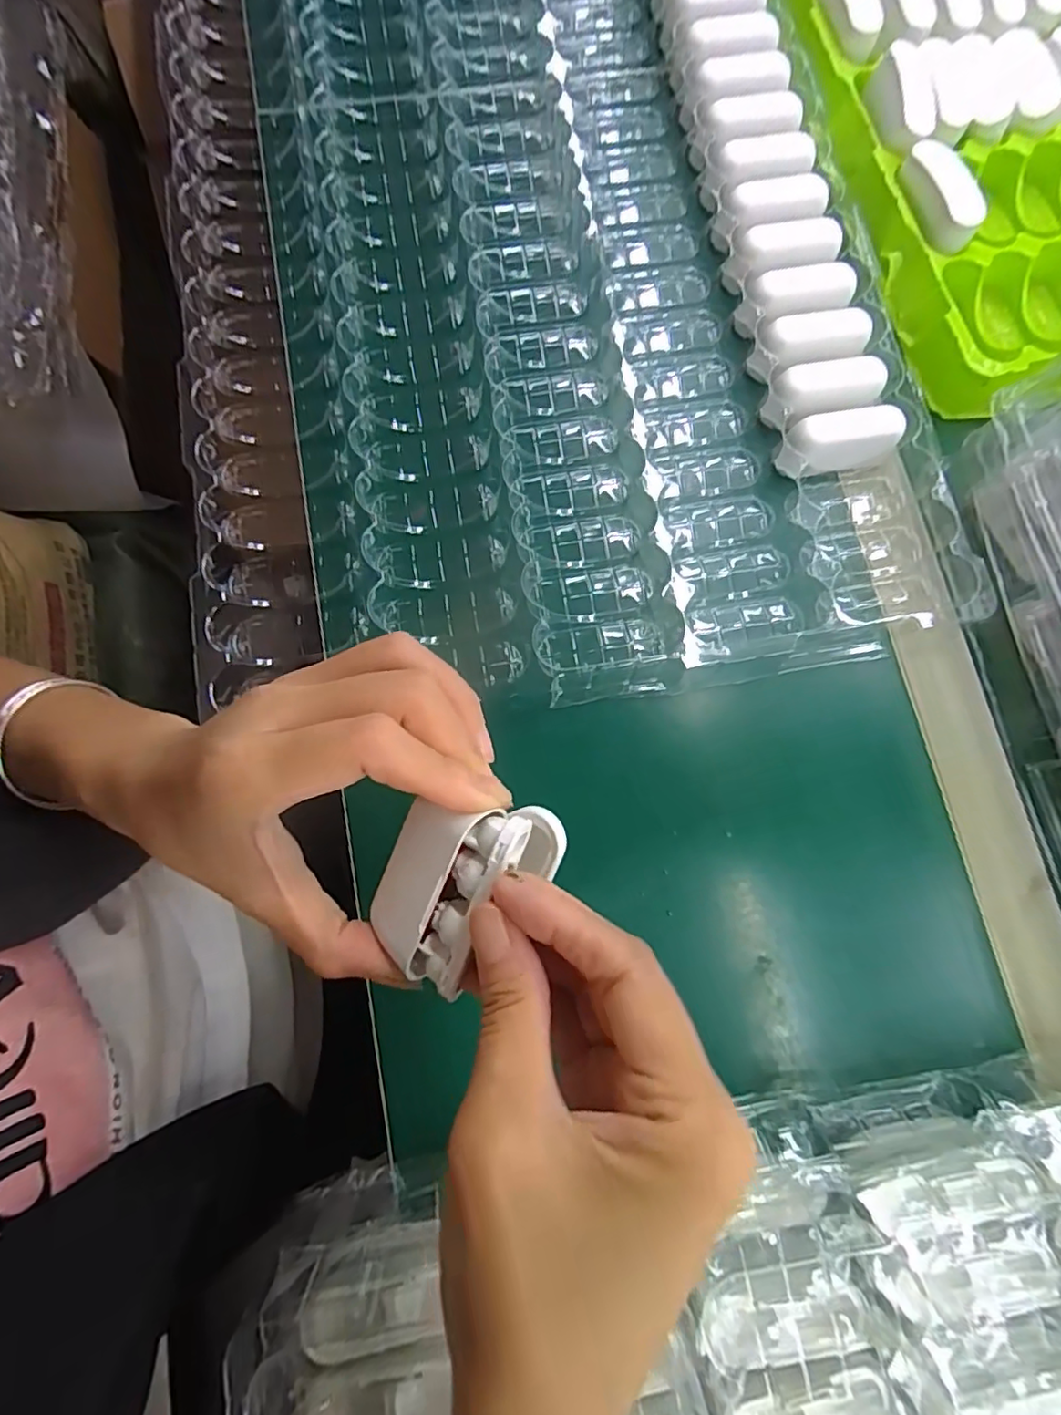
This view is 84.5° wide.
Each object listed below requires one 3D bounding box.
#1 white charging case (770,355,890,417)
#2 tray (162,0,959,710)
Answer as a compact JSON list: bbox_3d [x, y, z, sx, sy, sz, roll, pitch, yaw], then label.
[{"bbox_3d":[0.165,-0.174,0.327,0.061,0.021,0.028,-11,79,-4],"label":"white charging case"},{"bbox_3d":[-0.009,-0.280,0.341,0.363,0.032,0.555,-9,80,-2],"label":"tray"}]

